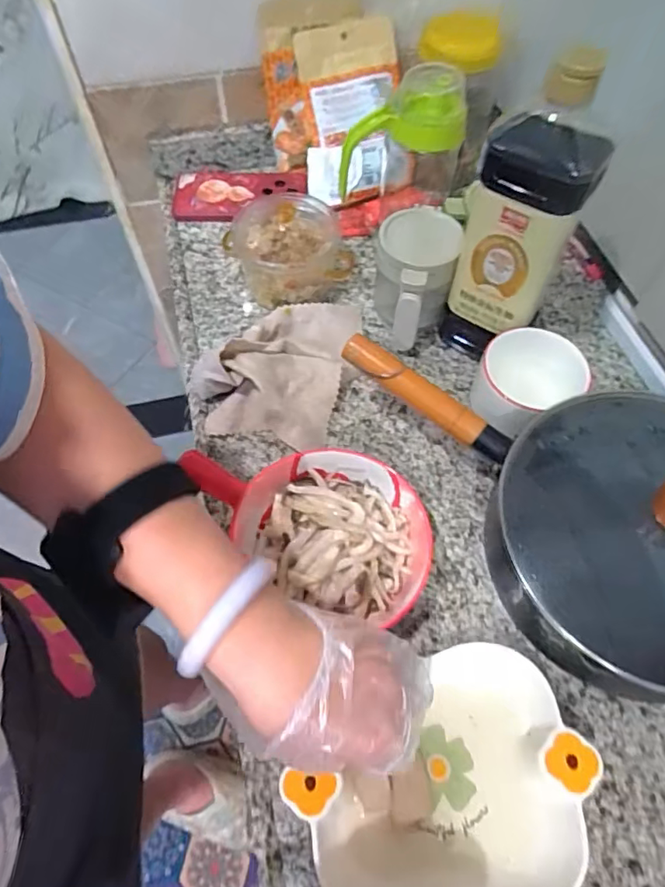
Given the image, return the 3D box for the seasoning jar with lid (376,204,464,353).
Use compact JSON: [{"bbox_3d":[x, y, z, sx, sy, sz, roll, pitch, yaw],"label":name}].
[{"bbox_3d":[0.080,-0.160,0.545,0.075,0.098,0.097,7,60,4],"label":"seasoning jar with lid"}]

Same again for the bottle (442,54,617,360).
[{"bbox_3d":[0.151,-0.174,0.459,0.083,0.270,0.059,18,61,10],"label":"bottle"}]

